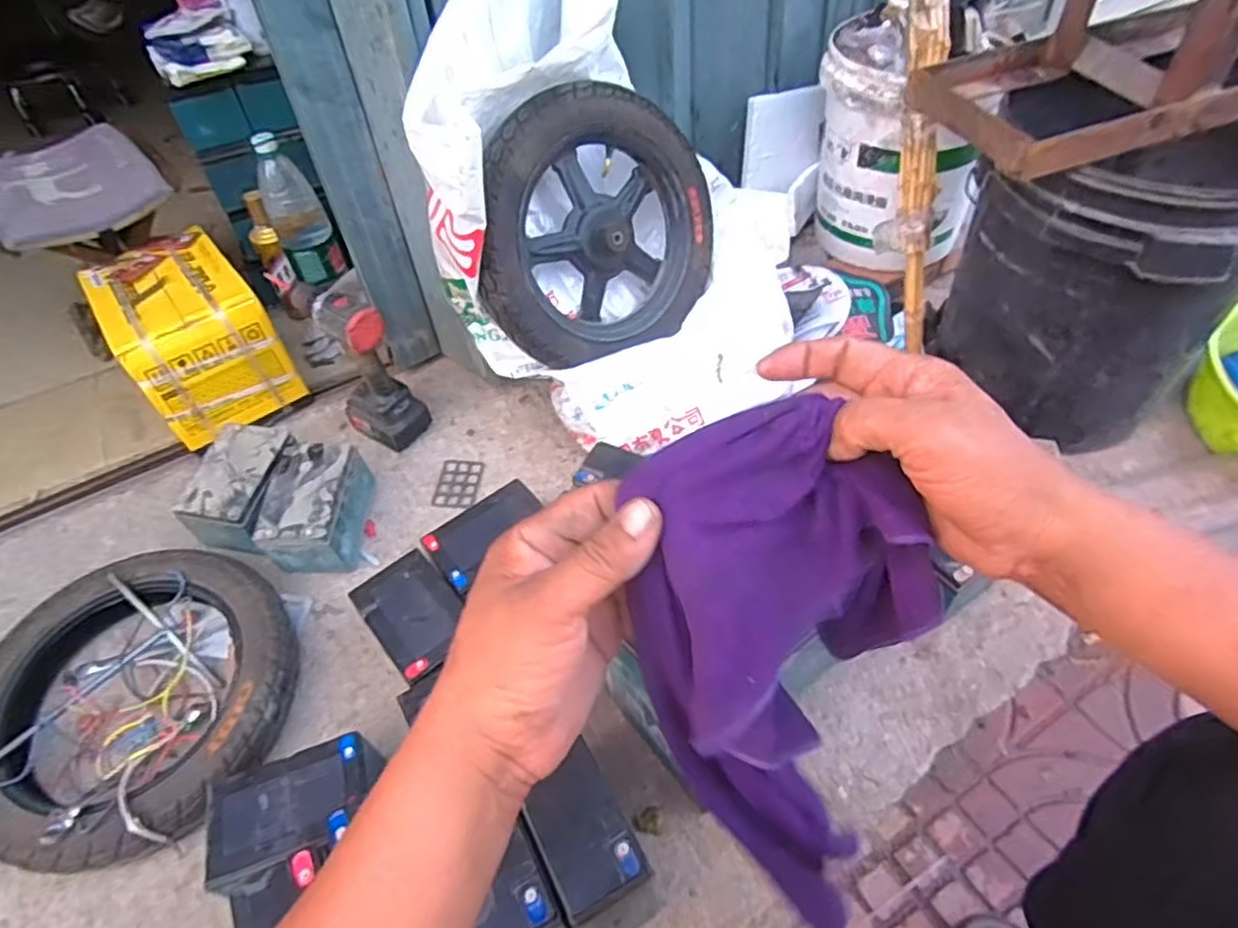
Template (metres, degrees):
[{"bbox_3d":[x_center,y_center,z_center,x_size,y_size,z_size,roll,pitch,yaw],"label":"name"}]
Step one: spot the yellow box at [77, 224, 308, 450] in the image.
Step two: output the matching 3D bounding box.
[{"bbox_3d":[-0.672,-0.208,1.091,0.193,0.166,0.321,-33,51,-22],"label":"yellow box"}]

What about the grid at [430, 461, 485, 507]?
[{"bbox_3d":[-0.241,0.029,1.038,0.066,0.004,0.078,6,60,3],"label":"grid"}]

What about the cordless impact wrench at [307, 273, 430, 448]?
[{"bbox_3d":[-0.365,-0.140,1.002,0.121,0.258,0.077,26,55,28],"label":"cordless impact wrench"}]

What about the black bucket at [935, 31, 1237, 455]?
[{"bbox_3d":[0.647,-0.258,0.933,0.336,0.391,0.345,26,55,28],"label":"black bucket"}]

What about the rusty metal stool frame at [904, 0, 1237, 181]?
[{"bbox_3d":[0.575,-0.534,0.692,0.460,0.319,0.239,-19,47,-11],"label":"rusty metal stool frame"}]

